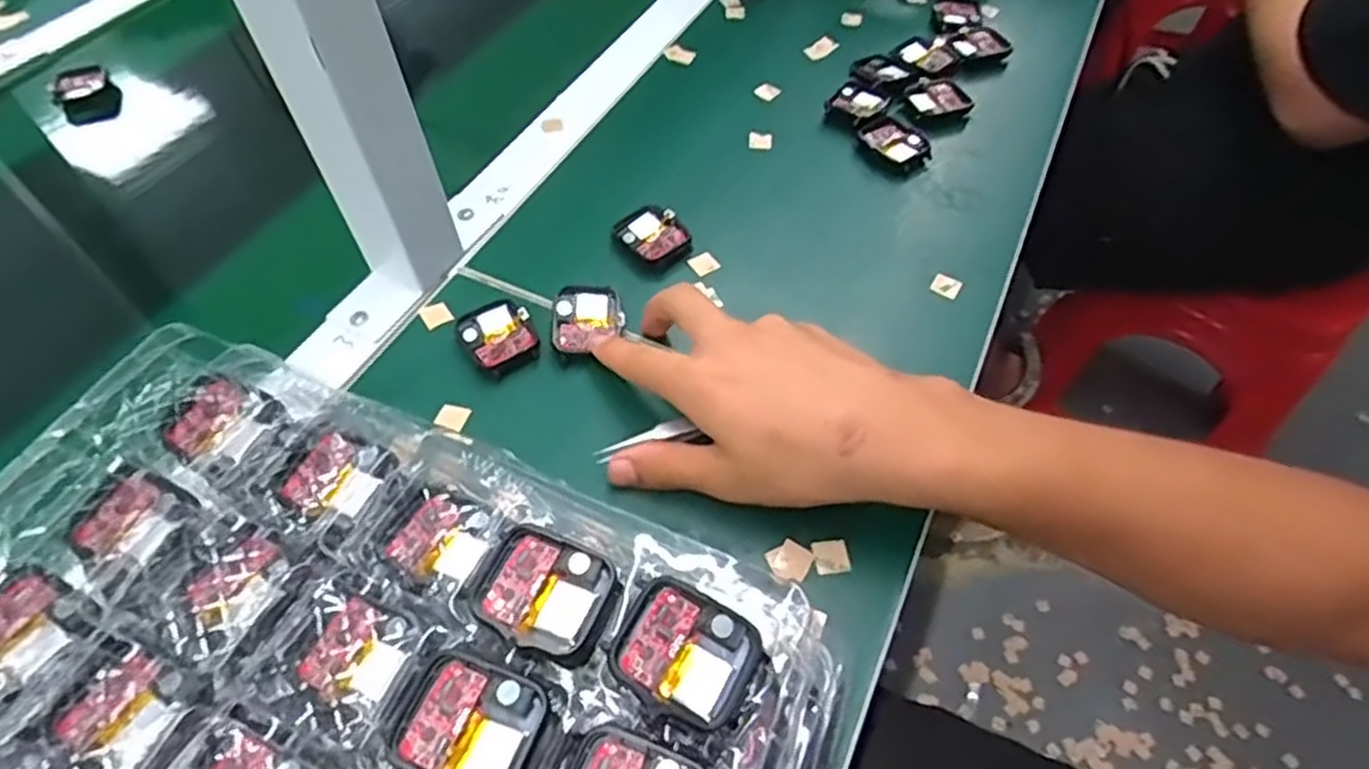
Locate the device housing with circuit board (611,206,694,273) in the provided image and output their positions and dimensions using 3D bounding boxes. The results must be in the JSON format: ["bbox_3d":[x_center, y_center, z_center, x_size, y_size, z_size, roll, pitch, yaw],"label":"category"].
[{"bbox_3d":[-0.019,-0.089,0.454,0.036,0.014,0.047,-35,61,-22],"label":"device housing with circuit board"}]

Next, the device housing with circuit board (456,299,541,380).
[{"bbox_3d":[-0.102,-0.027,0.407,0.036,0.008,0.045,-33,60,-21],"label":"device housing with circuit board"}]

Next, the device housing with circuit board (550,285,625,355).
[{"bbox_3d":[-0.054,-0.038,0.409,0.039,0.011,0.041,-11,55,-8],"label":"device housing with circuit board"}]

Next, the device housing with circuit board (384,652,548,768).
[{"bbox_3d":[-0.068,0.106,0.231,0.043,0.006,0.036,18,56,13],"label":"device housing with circuit board"}]

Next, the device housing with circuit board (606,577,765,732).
[{"bbox_3d":[0.000,0.087,0.240,0.043,0.011,0.037,27,59,19],"label":"device housing with circuit board"}]

